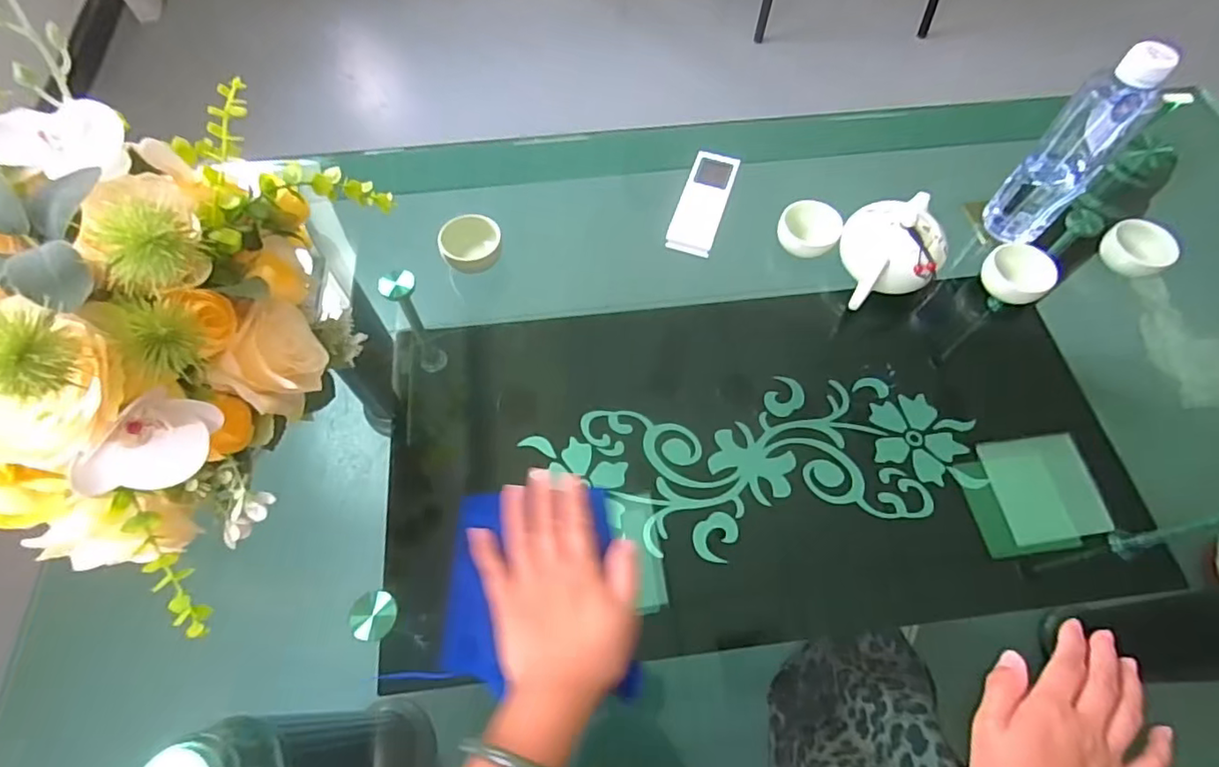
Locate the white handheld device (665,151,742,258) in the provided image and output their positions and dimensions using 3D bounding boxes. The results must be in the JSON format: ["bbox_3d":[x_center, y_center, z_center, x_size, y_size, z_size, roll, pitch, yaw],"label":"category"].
[{"bbox_3d":[0.096,-0.185,0.592,0.045,0.014,0.125,18,65,7],"label":"white handheld device"}]

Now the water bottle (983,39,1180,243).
[{"bbox_3d":[0.411,-0.204,0.517,0.049,0.180,0.058,-40,71,-18],"label":"water bottle"}]

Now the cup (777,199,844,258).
[{"bbox_3d":[0.193,-0.150,0.566,0.056,0.026,0.047,30,68,12],"label":"cup"}]

